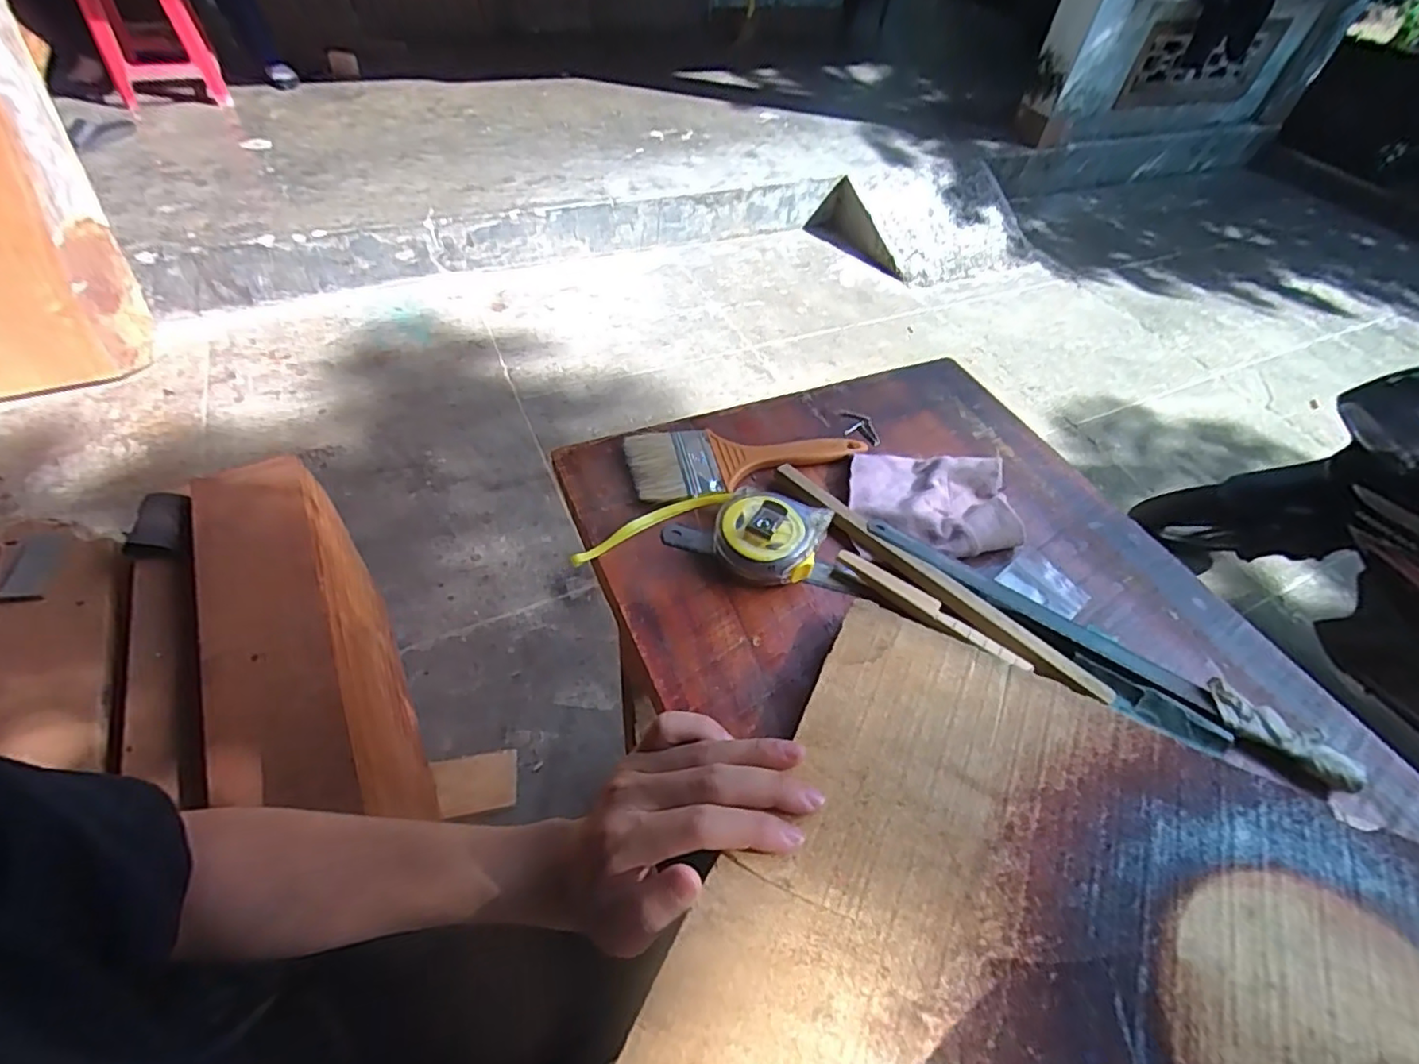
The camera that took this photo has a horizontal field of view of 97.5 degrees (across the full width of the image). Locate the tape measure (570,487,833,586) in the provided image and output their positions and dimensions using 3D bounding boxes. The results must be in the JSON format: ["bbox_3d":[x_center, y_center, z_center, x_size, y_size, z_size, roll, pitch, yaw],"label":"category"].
[{"bbox_3d":[-0.002,-0.003,0.424,0.159,0.030,0.068,8,50,1],"label":"tape measure"}]

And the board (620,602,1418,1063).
[{"bbox_3d":[0.205,0.210,0.266,0.414,0.005,0.270,22,52,12],"label":"board"}]

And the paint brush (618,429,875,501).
[{"bbox_3d":[0.029,-0.063,0.485,0.183,0.010,0.067,-12,52,-15],"label":"paint brush"}]

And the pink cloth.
[{"bbox_3d":[0.163,-0.024,0.464,0.122,0.020,0.095,-2,50,-7],"label":"pink cloth"}]

